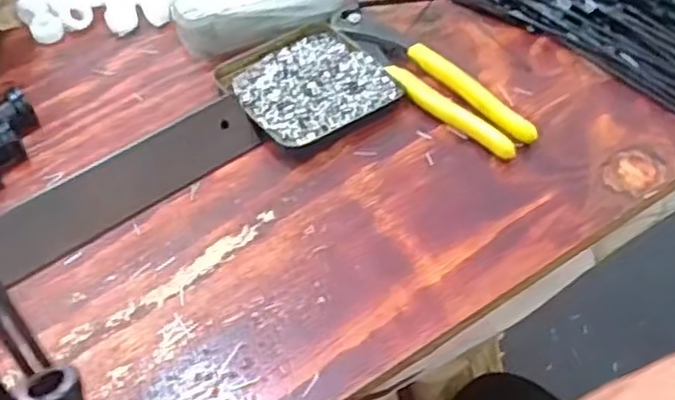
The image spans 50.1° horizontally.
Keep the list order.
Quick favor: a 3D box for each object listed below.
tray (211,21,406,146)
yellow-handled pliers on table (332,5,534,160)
[{"bbox_3d":[-0.021,-0.078,0.478,0.094,0.013,0.094,-28,57,-20],"label":"tray"},{"bbox_3d":[0.058,-0.082,0.479,0.035,0.012,0.164,-33,59,-23],"label":"yellow-handled pliers on table"}]

